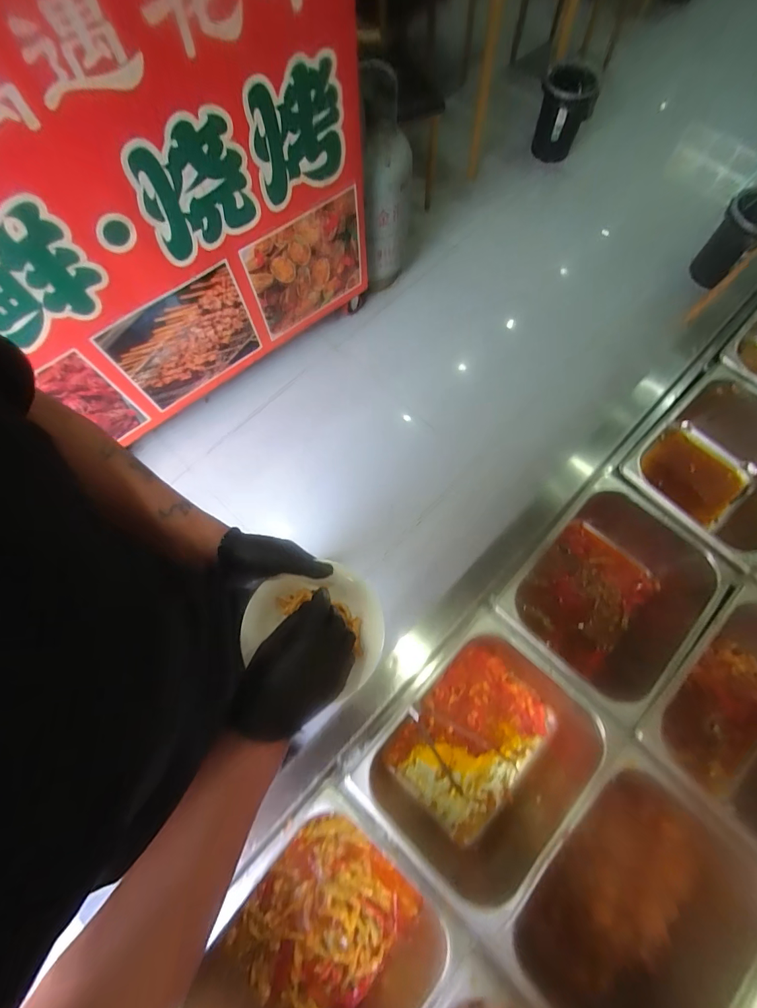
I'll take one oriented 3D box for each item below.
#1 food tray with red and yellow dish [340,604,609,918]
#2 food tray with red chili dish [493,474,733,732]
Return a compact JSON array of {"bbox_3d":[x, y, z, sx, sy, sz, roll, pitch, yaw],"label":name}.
[{"bbox_3d":[0.160,0.399,0.656,0.331,0.169,0.269,-43,75,-13],"label":"food tray with red and yellow dish"},{"bbox_3d":[0.407,0.158,0.721,0.356,0.159,0.290,-42,75,-13],"label":"food tray with red chili dish"}]

